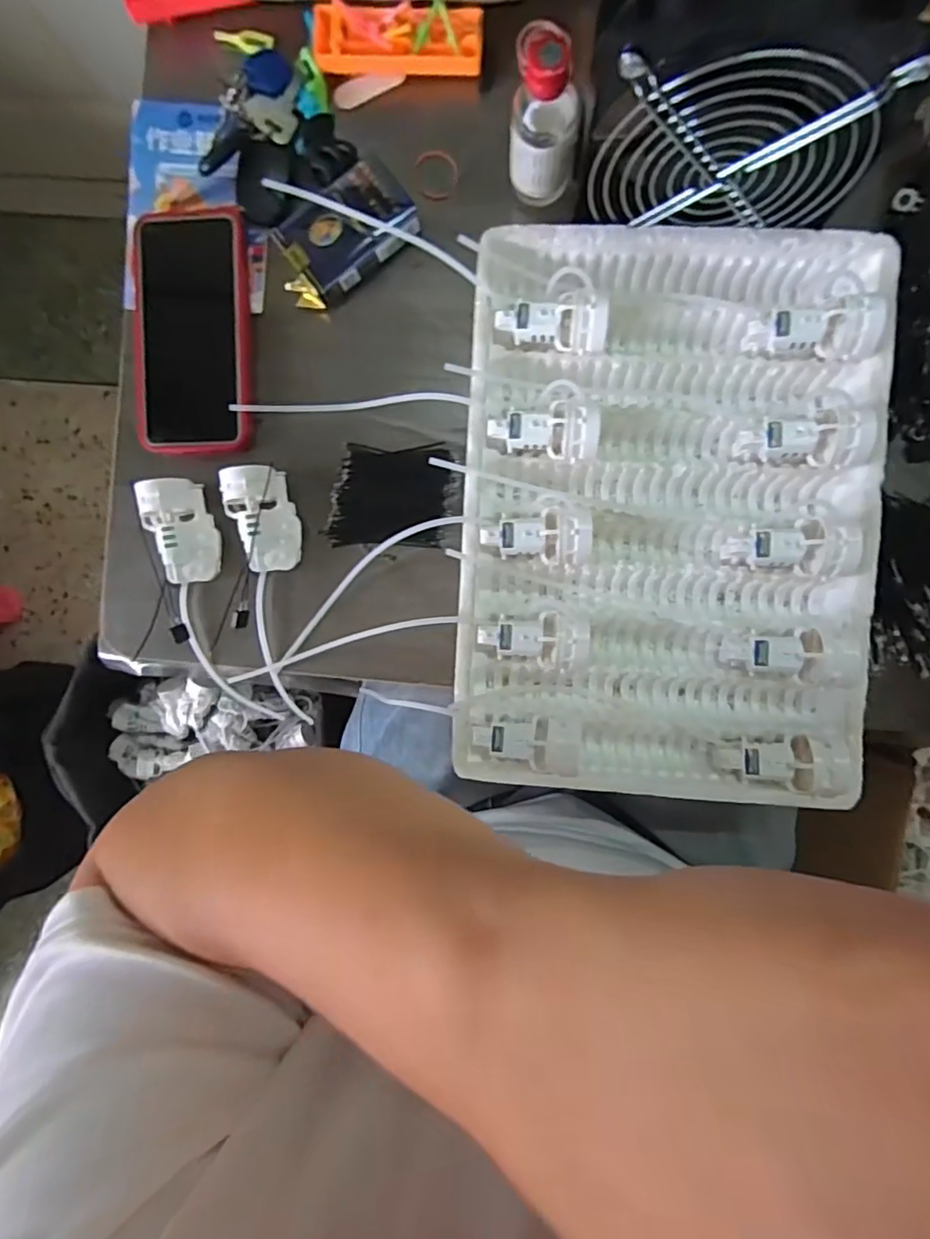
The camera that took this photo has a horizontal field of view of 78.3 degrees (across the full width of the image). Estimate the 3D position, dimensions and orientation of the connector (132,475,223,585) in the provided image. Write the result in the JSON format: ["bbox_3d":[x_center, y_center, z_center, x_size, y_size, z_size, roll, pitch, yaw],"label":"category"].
[{"bbox_3d":[-0.189,-0.059,0.381,0.035,0.027,0.067,-17,90,4],"label":"connector"}]

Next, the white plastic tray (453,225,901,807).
[{"bbox_3d":[0.123,-0.064,0.359,0.244,0.052,0.334,3,91,4],"label":"white plastic tray"}]

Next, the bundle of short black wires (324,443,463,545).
[{"bbox_3d":[-0.049,-0.086,0.393,0.087,0.014,0.068,1,91,4],"label":"bundle of short black wires"}]

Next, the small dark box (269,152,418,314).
[{"bbox_3d":[-0.083,-0.257,0.381,0.094,0.019,0.057,-34,89,4],"label":"small dark box"}]

